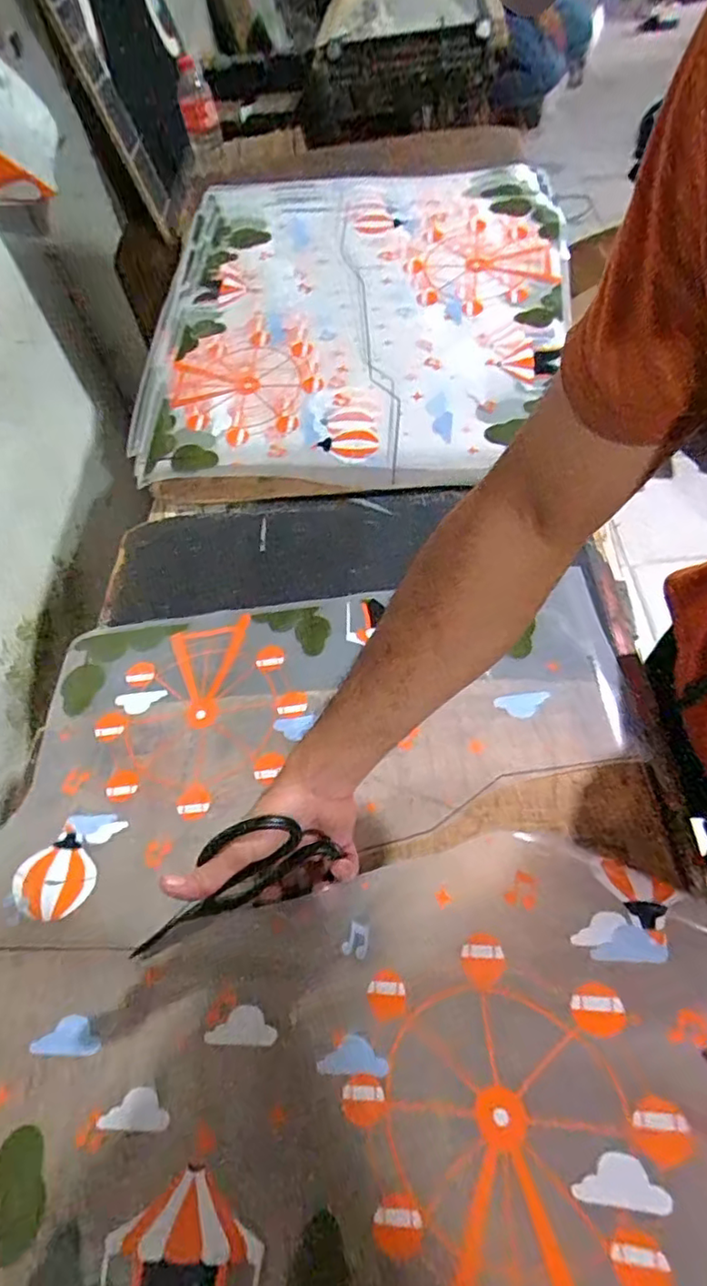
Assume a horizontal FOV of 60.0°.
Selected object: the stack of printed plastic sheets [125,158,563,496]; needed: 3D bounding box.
[{"bbox_3d":[0.002,-0.522,0.951,0.630,0.039,0.657,2,69,6],"label":"stack of printed plastic sheets"}]

